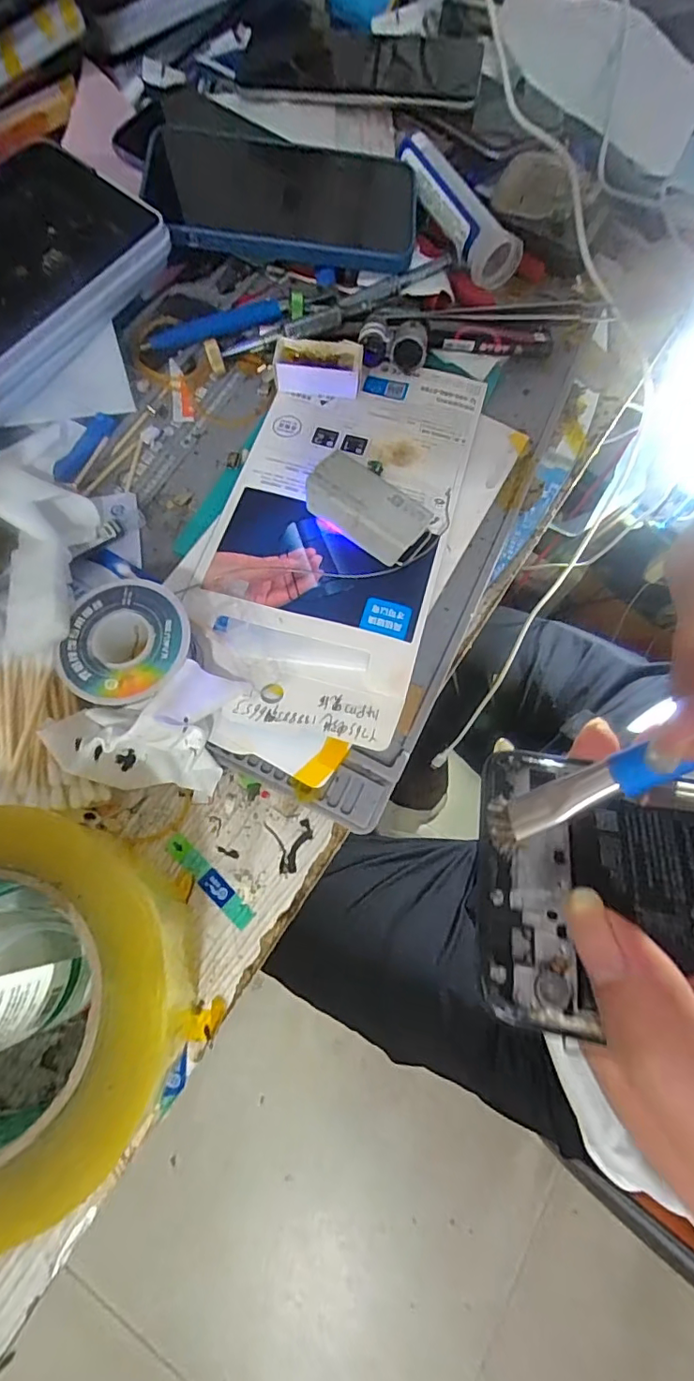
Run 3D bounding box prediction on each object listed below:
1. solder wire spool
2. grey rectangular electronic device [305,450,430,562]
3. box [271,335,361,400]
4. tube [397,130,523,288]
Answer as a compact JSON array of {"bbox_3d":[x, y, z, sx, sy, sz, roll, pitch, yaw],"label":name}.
[{"bbox_3d":[-0.090,-0.016,0.221,0.049,0.029,0.051,1,68,-2],"label":"solder wire spool"},{"bbox_3d":[0.009,-0.088,0.256,0.059,0.022,0.032,35,71,11],"label":"grey rectangular electronic device"},{"bbox_3d":[-0.016,-0.179,0.291,0.047,0.019,0.022,2,68,-1],"label":"box"},{"bbox_3d":[0.071,-0.319,0.344,0.028,0.032,0.109,-40,93,-16],"label":"tube"}]

